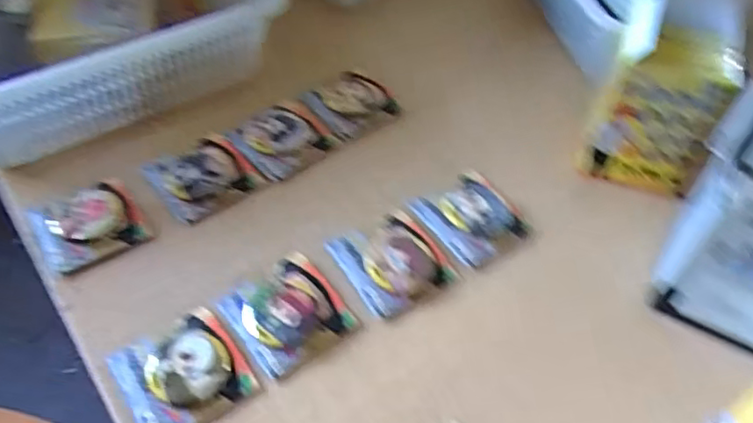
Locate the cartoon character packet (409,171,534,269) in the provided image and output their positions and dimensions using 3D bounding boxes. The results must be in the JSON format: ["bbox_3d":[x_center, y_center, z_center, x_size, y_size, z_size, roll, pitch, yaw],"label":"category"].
[{"bbox_3d":[0.086,0.005,0.555,0.079,0.014,0.083,-30,58,-23],"label":"cartoon character packet"}]

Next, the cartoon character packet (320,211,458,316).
[{"bbox_3d":[0.014,0.040,0.523,0.078,0.015,0.085,-27,57,-21],"label":"cartoon character packet"}]

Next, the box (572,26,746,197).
[{"bbox_3d":[0.247,-0.086,0.549,0.100,0.150,0.054,20,54,14],"label":"box"}]

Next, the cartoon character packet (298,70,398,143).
[{"bbox_3d":[-0.026,-0.114,0.653,0.084,0.014,0.079,-26,57,-20],"label":"cartoon character packet"}]

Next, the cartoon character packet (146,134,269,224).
[{"bbox_3d":[-0.163,-0.036,0.587,0.080,0.014,0.089,-33,59,-24],"label":"cartoon character packet"}]

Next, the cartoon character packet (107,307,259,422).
[{"bbox_3d":[-0.144,0.117,0.459,0.083,0.014,0.084,-28,57,-21],"label":"cartoon character packet"}]

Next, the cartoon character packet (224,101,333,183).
[{"bbox_3d":[-0.092,-0.073,0.616,0.083,0.013,0.085,-33,59,-24],"label":"cartoon character packet"}]

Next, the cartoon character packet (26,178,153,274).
[{"bbox_3d":[-0.253,0.010,0.546,0.083,0.022,0.085,-27,57,-21],"label":"cartoon character packet"}]

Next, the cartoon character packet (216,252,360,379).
[{"bbox_3d":[-0.070,0.077,0.491,0.081,0.017,0.087,-32,59,-24],"label":"cartoon character packet"}]

